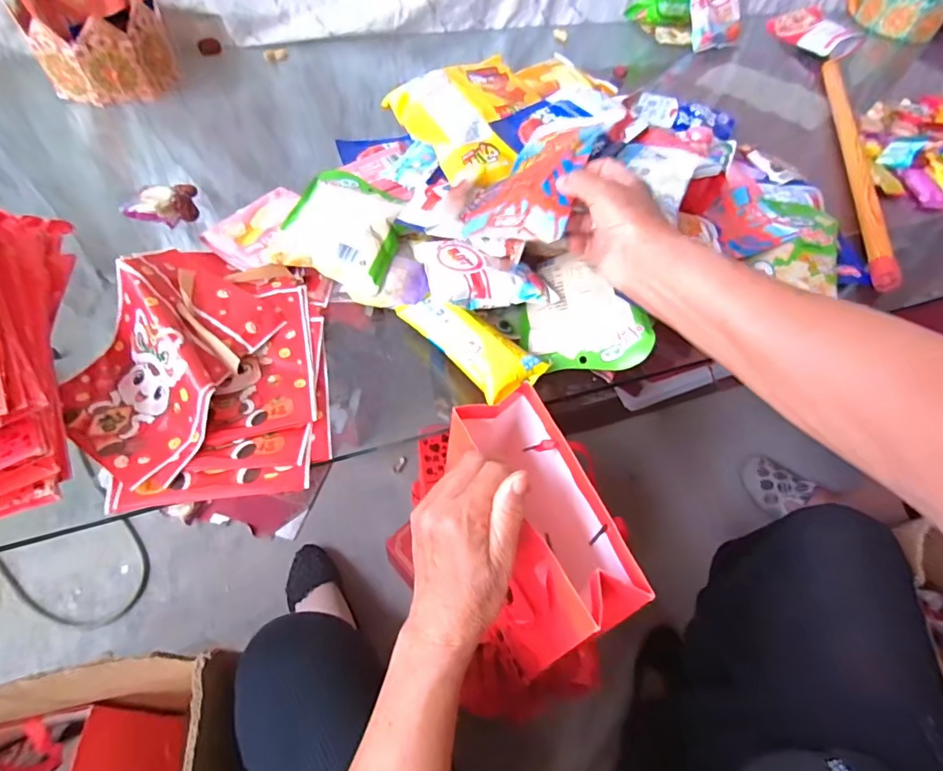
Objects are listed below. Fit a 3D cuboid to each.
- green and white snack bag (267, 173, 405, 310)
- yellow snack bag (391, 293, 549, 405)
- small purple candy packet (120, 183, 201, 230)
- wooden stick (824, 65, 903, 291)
[{"bbox_3d":[-0.136,-0.173,0.543,0.121,0.030,0.153,14,56,5],"label":"green and white snack bag"},{"bbox_3d":[-0.005,-0.044,0.463,0.148,0.032,0.054,41,61,21],"label":"yellow snack bag"},{"bbox_3d":[-0.358,-0.212,0.571,0.071,0.024,0.061,-15,58,-15],"label":"small purple candy packet"},{"bbox_3d":[0.587,-0.363,0.758,0.023,0.024,0.628,17,56,6],"label":"wooden stick"}]

